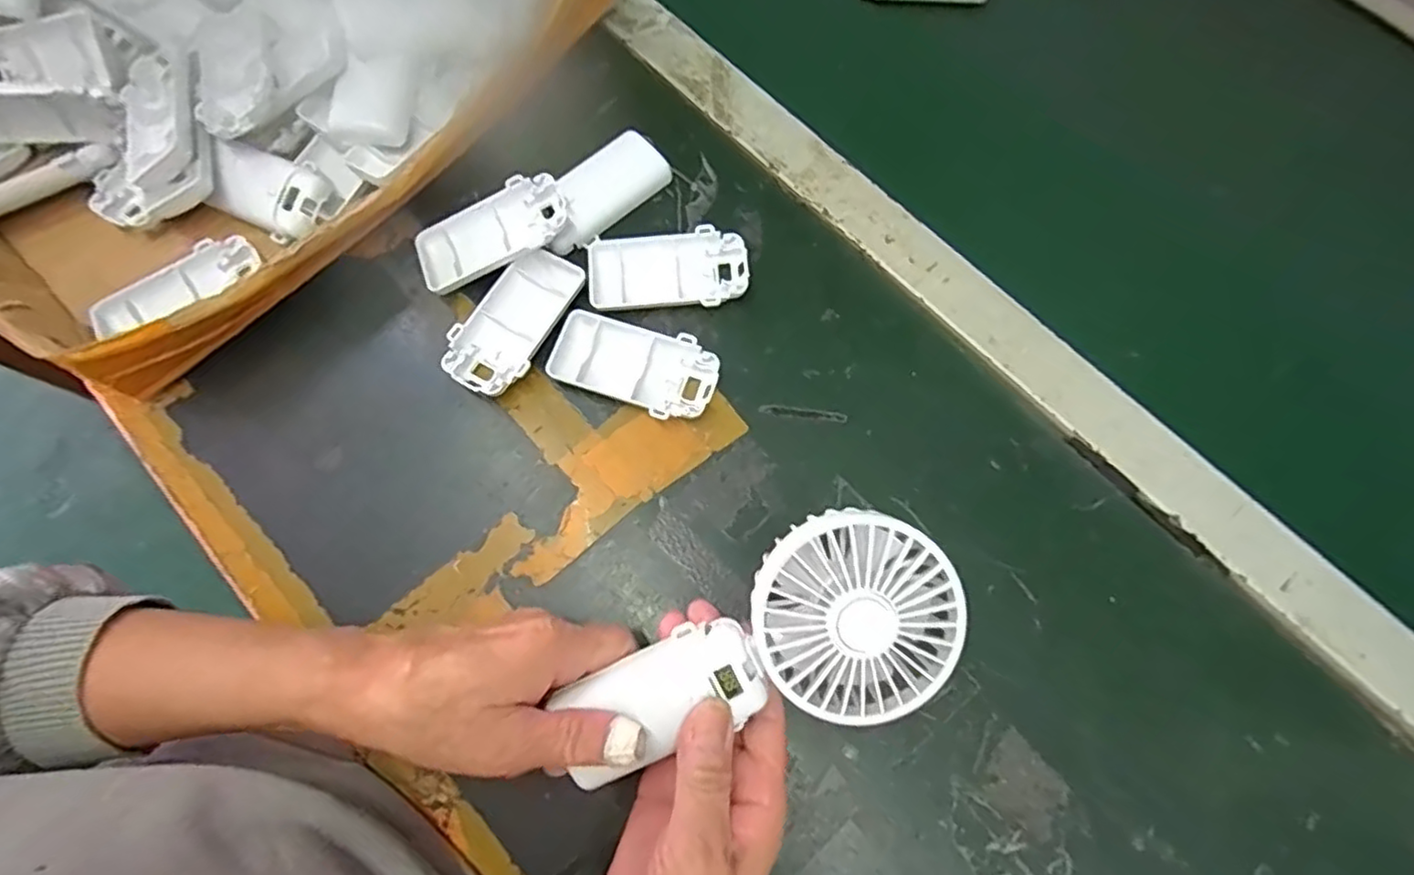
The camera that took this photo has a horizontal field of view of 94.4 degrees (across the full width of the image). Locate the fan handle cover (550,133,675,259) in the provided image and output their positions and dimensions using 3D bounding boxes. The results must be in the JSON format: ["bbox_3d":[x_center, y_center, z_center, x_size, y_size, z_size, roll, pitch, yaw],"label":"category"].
[{"bbox_3d":[-0.068,-0.158,0.416,0.095,0.014,0.041,-43,78,-11],"label":"fan handle cover"}]

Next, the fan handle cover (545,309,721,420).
[{"bbox_3d":[-0.042,-0.042,0.386,0.095,0.015,0.048,18,75,5],"label":"fan handle cover"}]

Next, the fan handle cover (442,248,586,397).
[{"bbox_3d":[-0.116,-0.070,0.394,0.050,0.014,0.094,27,76,7],"label":"fan handle cover"}]

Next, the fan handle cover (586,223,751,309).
[{"bbox_3d":[-0.024,-0.102,0.404,0.096,0.013,0.049,-2,74,0],"label":"fan handle cover"}]

